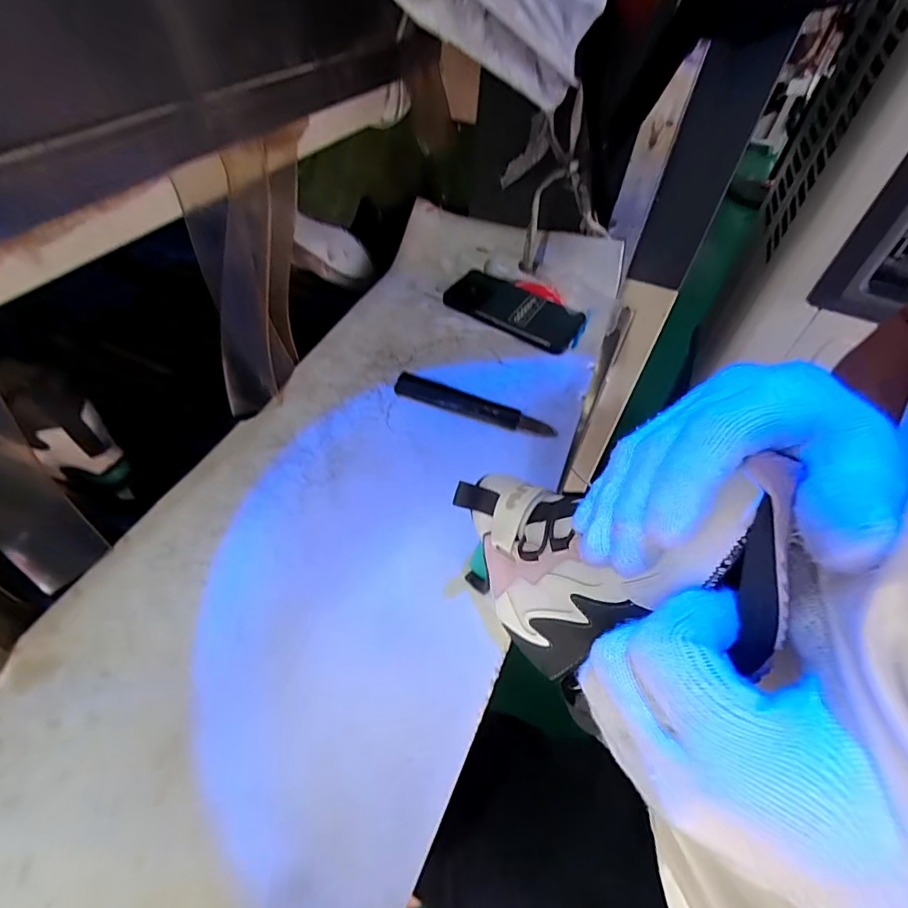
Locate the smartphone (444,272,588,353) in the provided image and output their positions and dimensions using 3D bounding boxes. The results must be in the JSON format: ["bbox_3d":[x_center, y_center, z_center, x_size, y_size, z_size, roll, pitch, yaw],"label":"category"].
[{"bbox_3d":[0.073,-0.177,0.592,0.162,0.018,0.080,29,53,18],"label":"smartphone"}]

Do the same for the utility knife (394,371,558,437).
[{"bbox_3d":[0.020,-0.048,0.490,0.164,0.013,0.027,18,51,10],"label":"utility knife"}]

